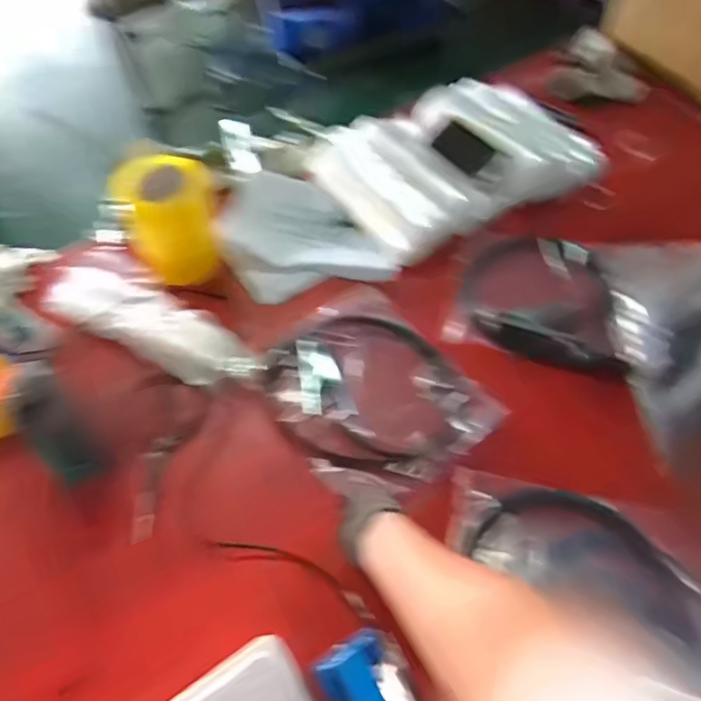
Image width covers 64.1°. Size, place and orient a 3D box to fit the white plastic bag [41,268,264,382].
[{"bbox_3d":[-0.285,-0.042,0.805,0.339,0.040,0.106,21,59,16],"label":"white plastic bag"}]

